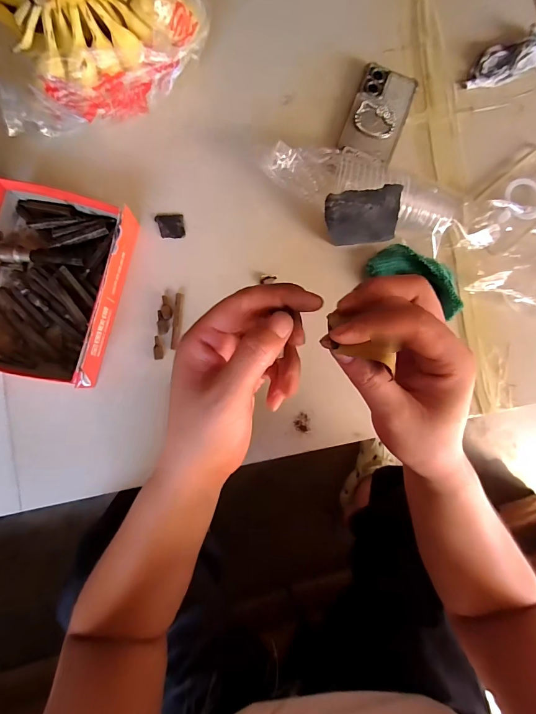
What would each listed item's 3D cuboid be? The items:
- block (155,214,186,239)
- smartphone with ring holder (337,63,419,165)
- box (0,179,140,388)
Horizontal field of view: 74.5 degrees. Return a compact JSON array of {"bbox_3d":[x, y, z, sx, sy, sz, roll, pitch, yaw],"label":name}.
[{"bbox_3d":[-0.124,-0.166,0.446,0.034,0.005,0.033,-7,86,-5],"label":"block"},{"bbox_3d":[0.147,-0.323,0.472,0.072,0.016,0.131,20,84,-3],"label":"smartphone with ring holder"},{"bbox_3d":[-0.254,-0.086,0.409,0.160,0.052,0.220,13,84,-3],"label":"box"}]

